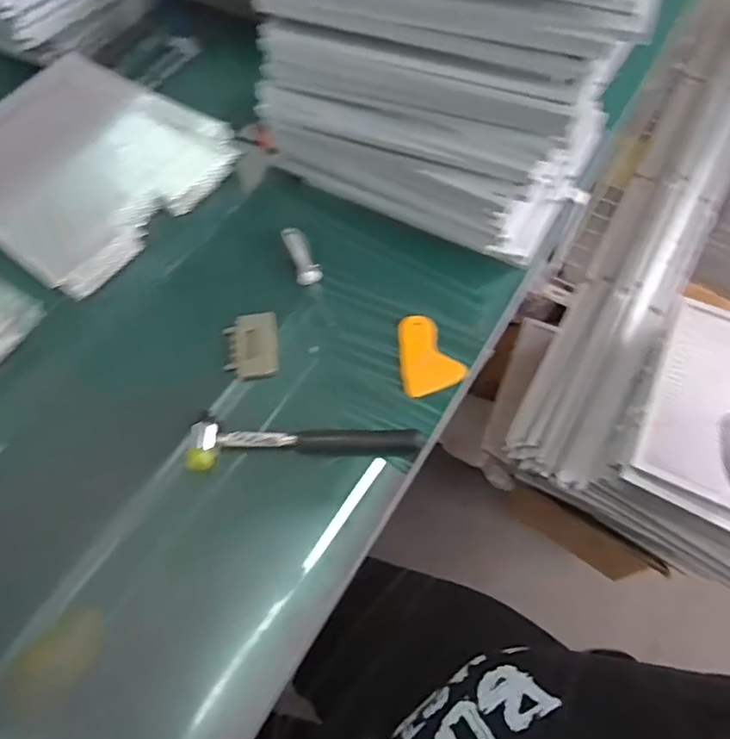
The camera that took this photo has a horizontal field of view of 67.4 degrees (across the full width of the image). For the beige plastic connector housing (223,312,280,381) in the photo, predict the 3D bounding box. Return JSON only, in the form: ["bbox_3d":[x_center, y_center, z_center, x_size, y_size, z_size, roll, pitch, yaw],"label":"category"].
[{"bbox_3d":[-0.136,-0.027,0.661,0.062,0.015,0.089,-9,61,-3],"label":"beige plastic connector housing"}]

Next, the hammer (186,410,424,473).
[{"bbox_3d":[-0.064,0.072,0.596,0.246,0.029,0.067,-2,61,1],"label":"hammer"}]

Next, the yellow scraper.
[{"bbox_3d":[0.071,-0.019,0.650,0.073,0.011,0.102,-18,62,-8],"label":"yellow scraper"}]

